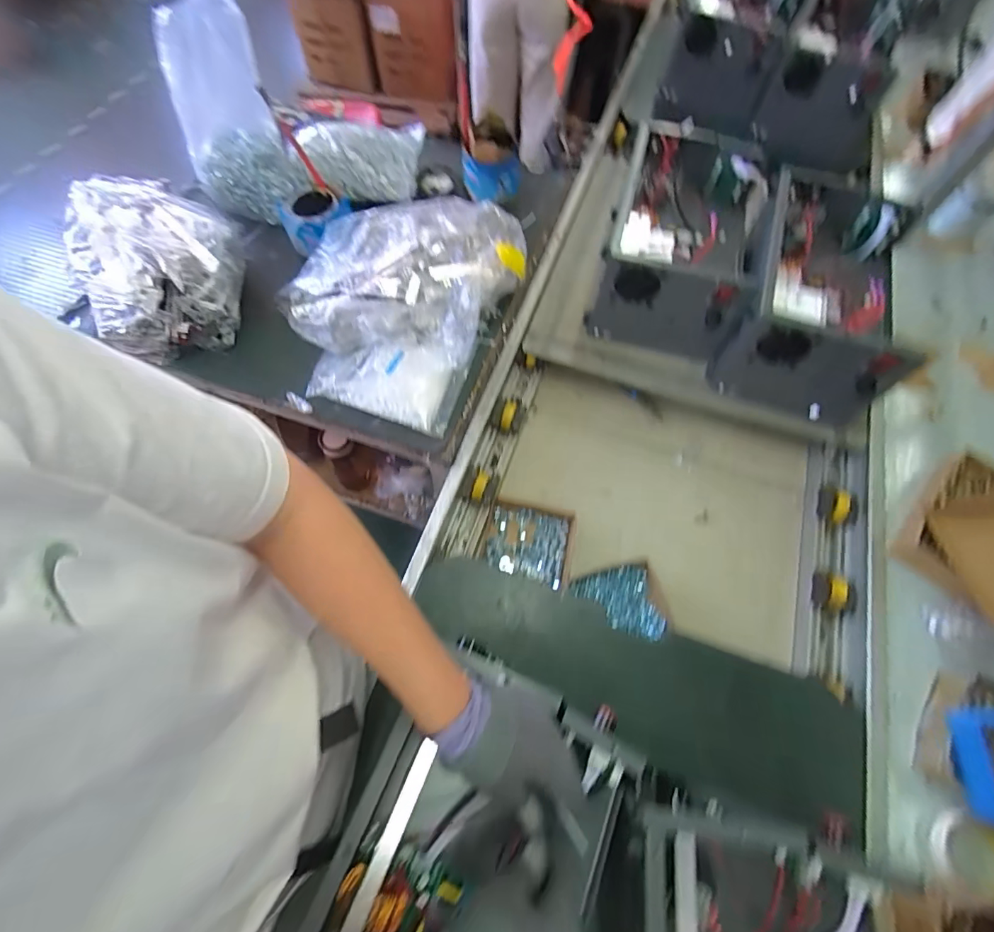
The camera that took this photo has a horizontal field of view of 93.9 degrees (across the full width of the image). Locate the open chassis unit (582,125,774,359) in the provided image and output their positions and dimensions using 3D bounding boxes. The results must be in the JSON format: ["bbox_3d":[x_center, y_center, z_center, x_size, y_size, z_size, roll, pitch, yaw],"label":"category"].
[{"bbox_3d":[0.326,-0.401,0.834,0.241,0.169,0.364,16,66,7],"label":"open chassis unit"}]

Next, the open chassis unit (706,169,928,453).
[{"bbox_3d":[0.538,-0.280,0.786,0.249,0.182,0.369,22,67,10],"label":"open chassis unit"}]

